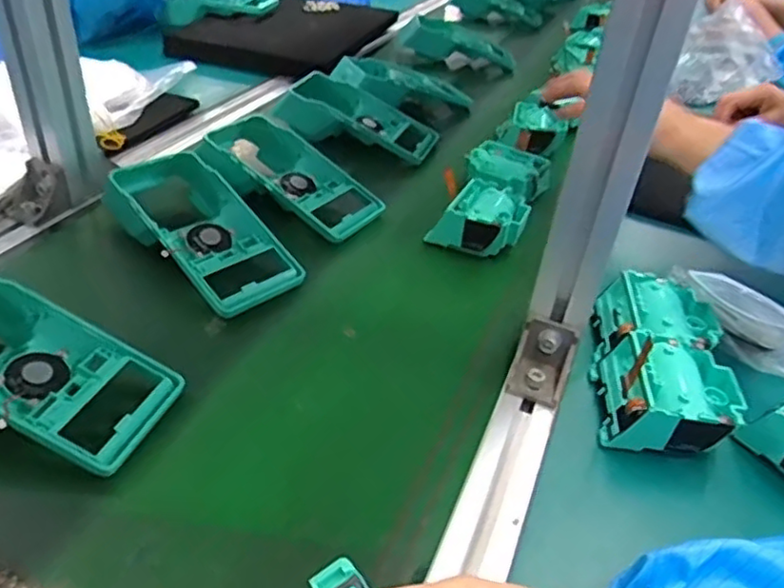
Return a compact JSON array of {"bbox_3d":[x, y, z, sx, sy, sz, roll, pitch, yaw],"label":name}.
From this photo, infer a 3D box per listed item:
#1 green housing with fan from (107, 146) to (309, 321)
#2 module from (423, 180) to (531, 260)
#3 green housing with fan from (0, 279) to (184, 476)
[{"bbox_3d":[-0.151,-0.051,0.530,0.169,0.061,0.086,30,42,32],"label":"green housing with fan"},{"bbox_3d":[0.081,-0.068,0.582,0.079,0.052,0.081,19,37,20],"label":"module"},{"bbox_3d":[-0.224,0.041,0.395,0.177,0.054,0.095,13,36,11],"label":"green housing with fan"}]

